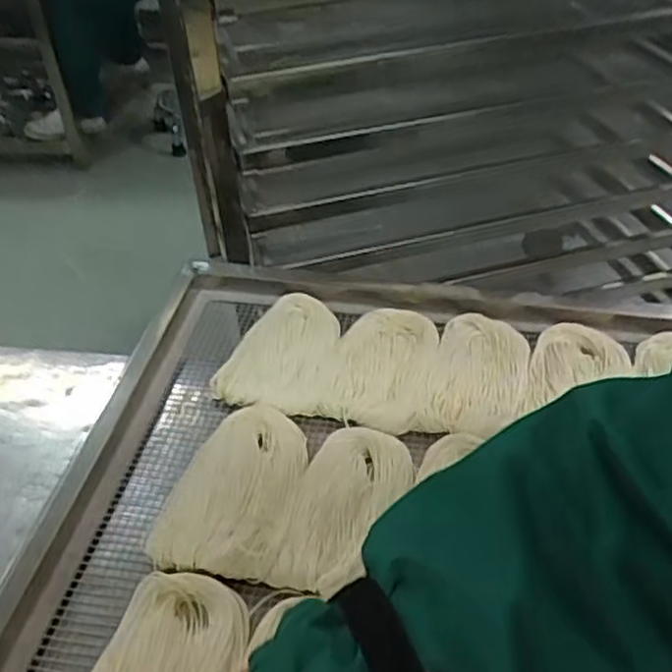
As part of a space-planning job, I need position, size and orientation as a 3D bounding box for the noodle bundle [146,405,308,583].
[{"bbox_3d":[-0.071,0.105,0.511,0.082,0.015,0.143,6,42,13],"label":"noodle bundle"}]

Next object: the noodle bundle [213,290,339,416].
[{"bbox_3d":[-0.049,0.008,0.619,0.098,0.023,0.141,-1,41,5],"label":"noodle bundle"}]

